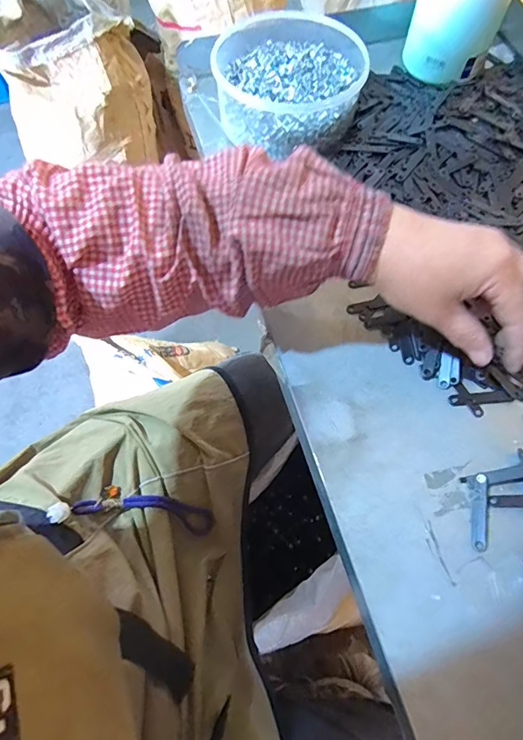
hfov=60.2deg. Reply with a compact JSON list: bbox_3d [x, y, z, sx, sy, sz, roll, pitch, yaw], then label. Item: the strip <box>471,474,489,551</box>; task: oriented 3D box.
[{"bbox_3d":[0.153,0.099,0.315,0.010,0.006,0.051,9,66,10],"label":"strip"}]

